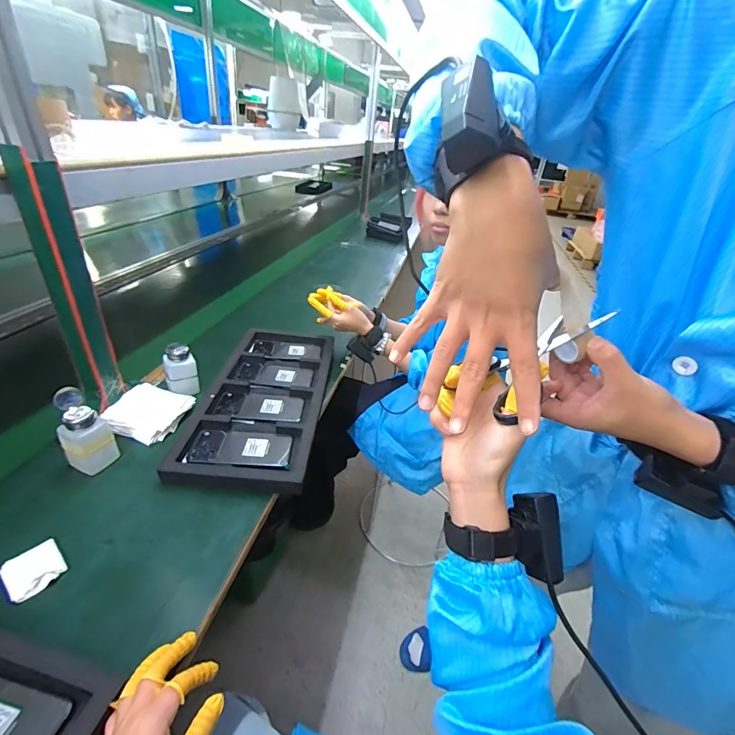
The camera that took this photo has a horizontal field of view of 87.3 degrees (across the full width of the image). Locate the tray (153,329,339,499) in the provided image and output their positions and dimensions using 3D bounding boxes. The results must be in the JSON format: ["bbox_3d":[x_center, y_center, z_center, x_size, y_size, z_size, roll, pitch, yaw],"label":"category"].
[{"bbox_3d":[-0.203,0.053,0.803,0.226,0.043,0.516,6,33,0],"label":"tray"}]

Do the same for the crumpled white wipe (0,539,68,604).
[{"bbox_3d":[-0.413,0.250,0.476,0.062,0.012,0.056,29,39,32],"label":"crumpled white wipe"}]

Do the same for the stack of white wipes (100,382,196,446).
[{"bbox_3d":[-0.404,0.081,0.718,0.117,0.035,0.123,11,33,8],"label":"stack of white wipes"}]

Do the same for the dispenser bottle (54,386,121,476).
[{"bbox_3d":[-0.434,0.102,0.592,0.053,0.133,0.064,29,39,31],"label":"dispenser bottle"}]

